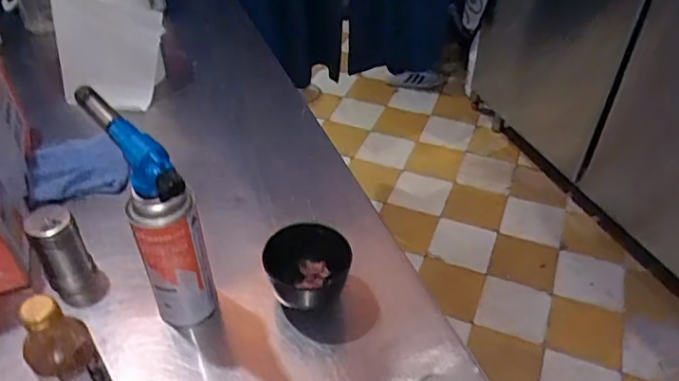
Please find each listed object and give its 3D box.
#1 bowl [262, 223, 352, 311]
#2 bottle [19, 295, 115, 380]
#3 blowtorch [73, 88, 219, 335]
[{"bbox_3d":[-0.036,0.090,0.651,0.097,0.060,0.091,0,41,0],"label":"bowl"},{"bbox_3d":[-0.235,0.157,0.490,0.054,0.149,0.052,-30,50,-30],"label":"bottle"},{"bbox_3d":[-0.195,0.024,0.593,0.062,0.230,0.147,-22,46,-23],"label":"blowtorch"}]

